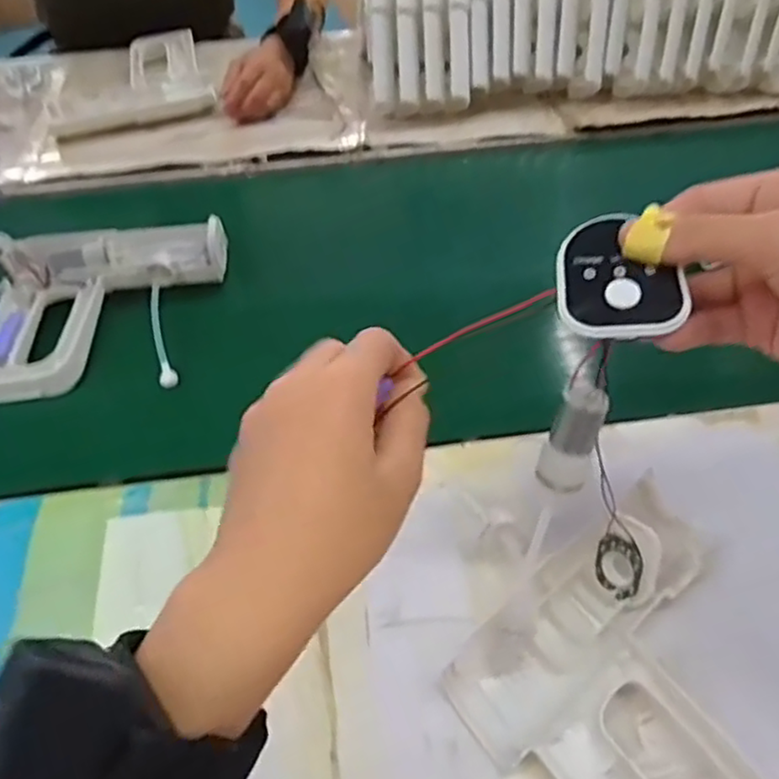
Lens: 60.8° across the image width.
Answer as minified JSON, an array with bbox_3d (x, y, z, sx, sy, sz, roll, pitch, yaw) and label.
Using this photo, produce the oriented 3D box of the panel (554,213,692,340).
[{"bbox_3d":[0.092,-0.045,0.267,0.047,0.005,0.053,-1,70,12],"label":"panel"}]

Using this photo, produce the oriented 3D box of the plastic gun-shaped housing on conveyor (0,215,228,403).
[{"bbox_3d":[-0.258,-0.090,0.606,0.216,0.044,0.191,-11,51,-7],"label":"plastic gun-shaped housing on conveyor"}]

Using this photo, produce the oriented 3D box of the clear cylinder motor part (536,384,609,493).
[{"bbox_3d":[0.097,0.025,0.351,0.024,0.062,0.017,20,28,16],"label":"clear cylinder motor part"}]

